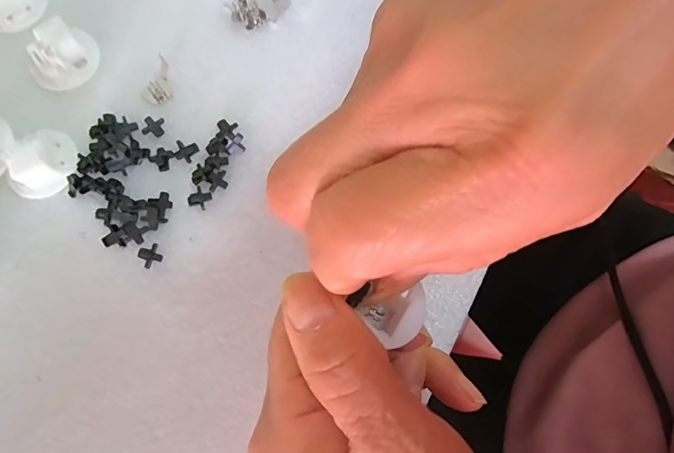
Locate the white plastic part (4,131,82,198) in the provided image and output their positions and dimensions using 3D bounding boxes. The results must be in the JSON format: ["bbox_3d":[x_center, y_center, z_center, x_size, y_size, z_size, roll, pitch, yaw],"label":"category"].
[{"bbox_3d":[-0.129,-0.029,0.197,0.024,0.012,0.031,14,79,3],"label":"white plastic part"}]

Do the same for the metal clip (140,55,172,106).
[{"bbox_3d":[-0.085,-0.069,0.210,0.013,0.004,0.024,-6,79,-1],"label":"metal clip"}]

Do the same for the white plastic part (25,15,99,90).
[{"bbox_3d":[-0.129,-0.080,0.208,0.030,0.014,0.027,-34,81,-6],"label":"white plastic part"}]

